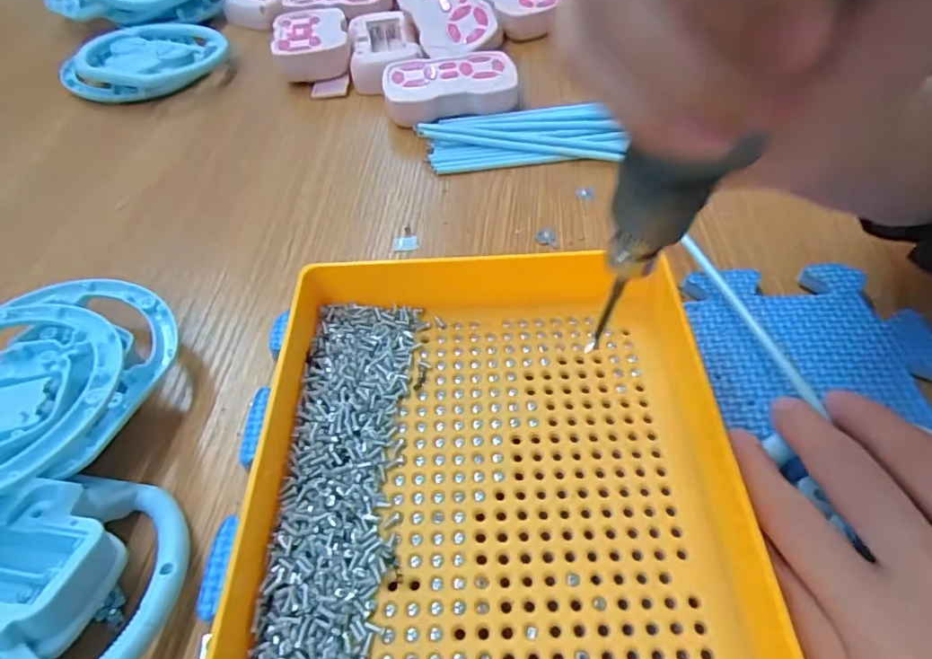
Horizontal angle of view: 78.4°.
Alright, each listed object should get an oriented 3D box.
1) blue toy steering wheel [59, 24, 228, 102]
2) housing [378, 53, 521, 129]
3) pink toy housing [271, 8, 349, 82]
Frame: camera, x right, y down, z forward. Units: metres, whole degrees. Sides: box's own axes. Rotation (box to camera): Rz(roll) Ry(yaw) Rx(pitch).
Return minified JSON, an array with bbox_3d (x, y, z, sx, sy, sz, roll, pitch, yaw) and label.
[{"bbox_3d":[-0.239,-0.201,0.428,0.106,0.023,0.090,-37,58,-25],"label":"blue toy steering wheel"},{"bbox_3d":[-0.010,-0.161,0.385,0.087,0.022,0.060,-11,51,-6],"label":"housing"},{"bbox_3d":[-0.117,-0.218,0.437,0.052,0.026,0.085,-10,51,-6],"label":"pink toy housing"}]

